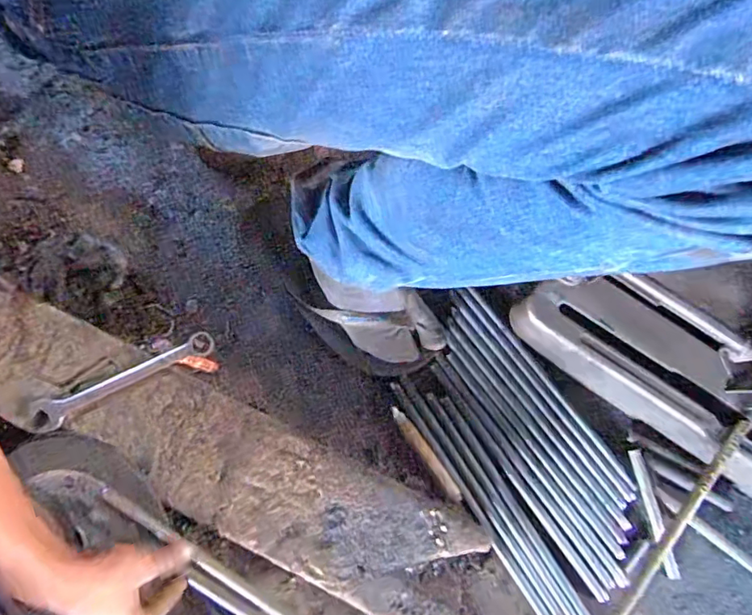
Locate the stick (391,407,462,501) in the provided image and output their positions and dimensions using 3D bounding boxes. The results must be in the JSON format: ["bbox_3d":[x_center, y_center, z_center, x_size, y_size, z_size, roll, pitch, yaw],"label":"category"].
[{"bbox_3d":[0.056,0.161,0.579,0.017,0.014,0.118,-37,81,-8],"label":"stick"}]

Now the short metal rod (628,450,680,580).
[{"bbox_3d":[0.308,0.228,0.576,0.014,0.012,0.135,-14,81,-4],"label":"short metal rod"}]

